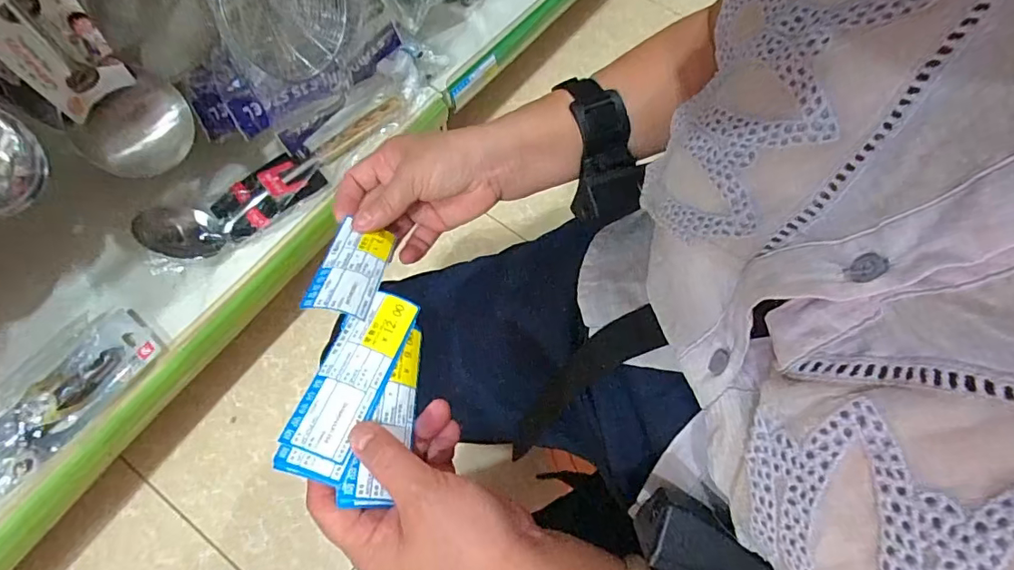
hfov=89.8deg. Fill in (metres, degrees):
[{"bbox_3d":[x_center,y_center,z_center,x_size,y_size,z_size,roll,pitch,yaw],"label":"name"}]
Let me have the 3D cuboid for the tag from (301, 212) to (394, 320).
[{"bbox_3d":[-0.096,-0.012,0.318,0.037,0.005,0.091,14,34,-11],"label":"tag"}]

